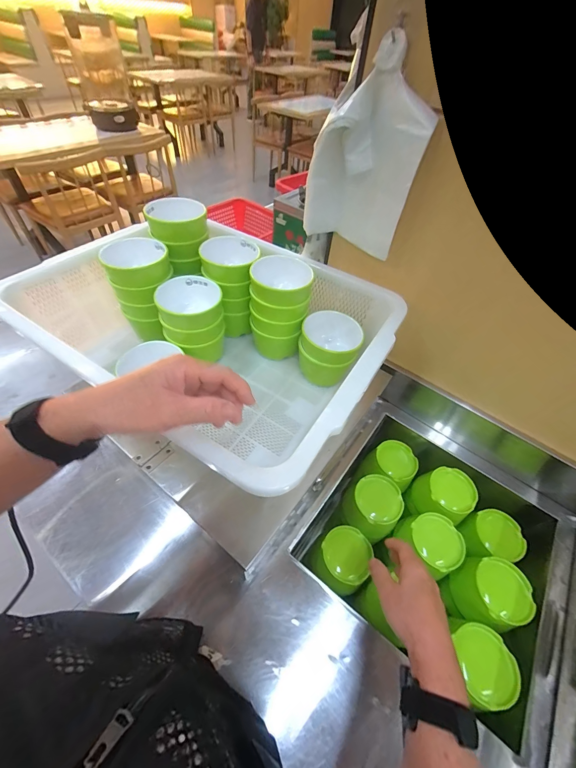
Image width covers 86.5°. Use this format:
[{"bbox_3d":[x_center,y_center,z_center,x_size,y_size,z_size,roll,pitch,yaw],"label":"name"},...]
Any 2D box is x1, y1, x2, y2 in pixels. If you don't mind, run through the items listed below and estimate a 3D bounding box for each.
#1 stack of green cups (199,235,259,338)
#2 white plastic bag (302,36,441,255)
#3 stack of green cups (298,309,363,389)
[{"bbox_3d":[-0.108,-0.183,0.606,0.099,0.166,0.096,-11,53,-14],"label":"stack of green cups"},{"bbox_3d":[0.104,-0.310,0.435,0.149,0.223,0.049,18,52,9],"label":"white plastic bag"},{"bbox_3d":[0.069,-0.062,0.570,0.093,0.103,0.099,13,52,6],"label":"stack of green cups"}]

